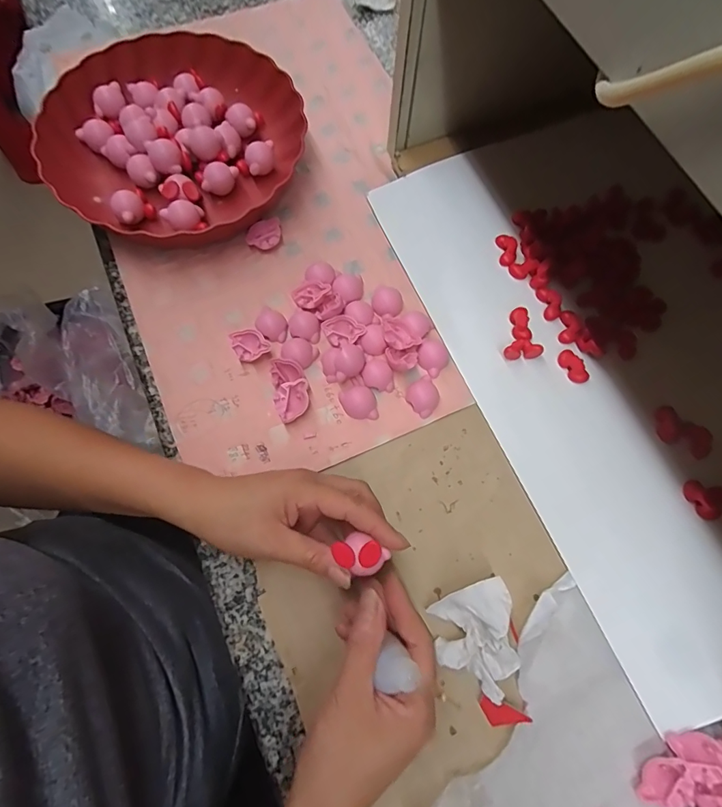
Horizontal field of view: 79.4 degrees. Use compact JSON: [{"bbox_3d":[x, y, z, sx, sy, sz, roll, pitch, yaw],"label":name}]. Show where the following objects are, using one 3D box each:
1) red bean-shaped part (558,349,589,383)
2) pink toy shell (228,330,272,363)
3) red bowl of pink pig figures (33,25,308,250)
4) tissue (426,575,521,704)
[{"bbox_3d":[0.184,-0.032,0.375,0.016,0.005,0.030,-41,80,27],"label":"red bean-shaped part"},{"bbox_3d":[-0.098,-0.052,0.384,0.028,0.009,0.030,-30,74,-8],"label":"pink toy shell"},{"bbox_3d":[-0.177,-0.259,0.434,0.228,0.059,0.240,0,73,1],"label":"red bowl of pink pig figures"},{"bbox_3d":[0.083,0.171,0.314,0.055,0.030,0.076,-11,73,-2],"label":"tissue"}]

